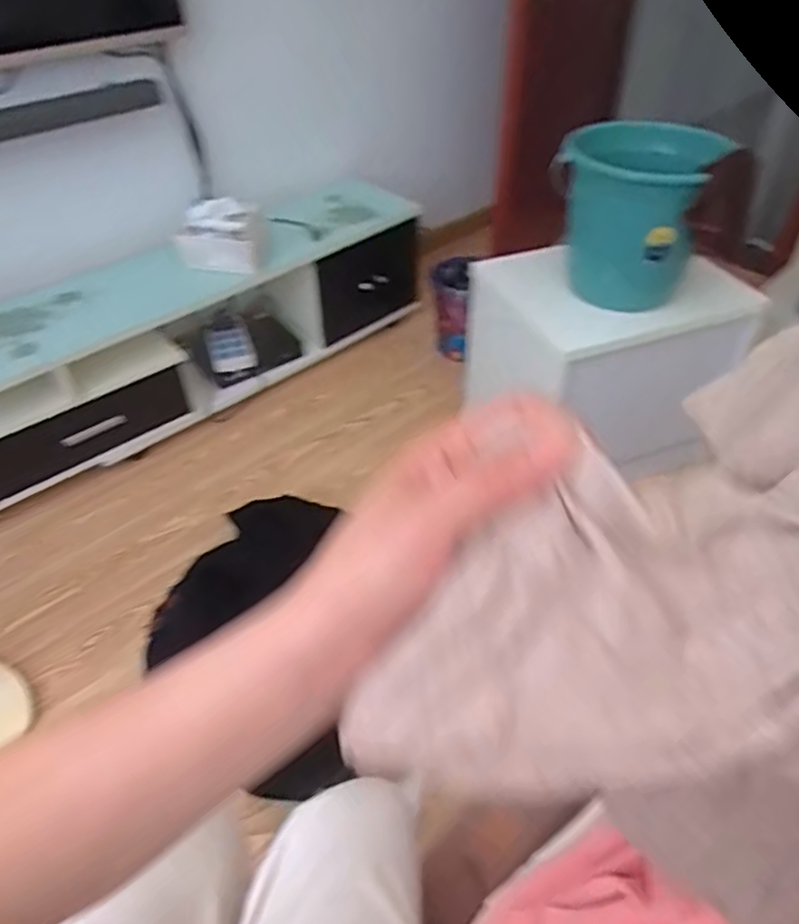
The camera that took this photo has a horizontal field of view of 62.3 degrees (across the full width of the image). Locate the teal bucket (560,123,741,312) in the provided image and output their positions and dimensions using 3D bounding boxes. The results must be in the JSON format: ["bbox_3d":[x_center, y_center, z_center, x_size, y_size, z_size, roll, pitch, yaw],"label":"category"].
[{"bbox_3d":[0.466,-0.507,1.339,0.279,0.267,0.269,0,43,0],"label":"teal bucket"}]

